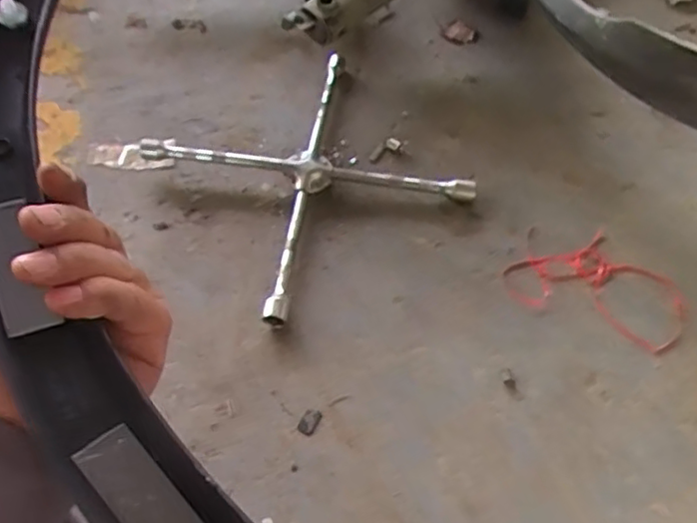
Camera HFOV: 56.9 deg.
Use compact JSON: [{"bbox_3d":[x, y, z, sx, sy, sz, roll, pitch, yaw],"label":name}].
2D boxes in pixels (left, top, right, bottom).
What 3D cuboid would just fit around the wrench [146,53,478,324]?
[{"bbox_3d":[-0.052,-0.115,0.837,0.321,0.046,0.310,-33,64,-18],"label":"wrench"}]

